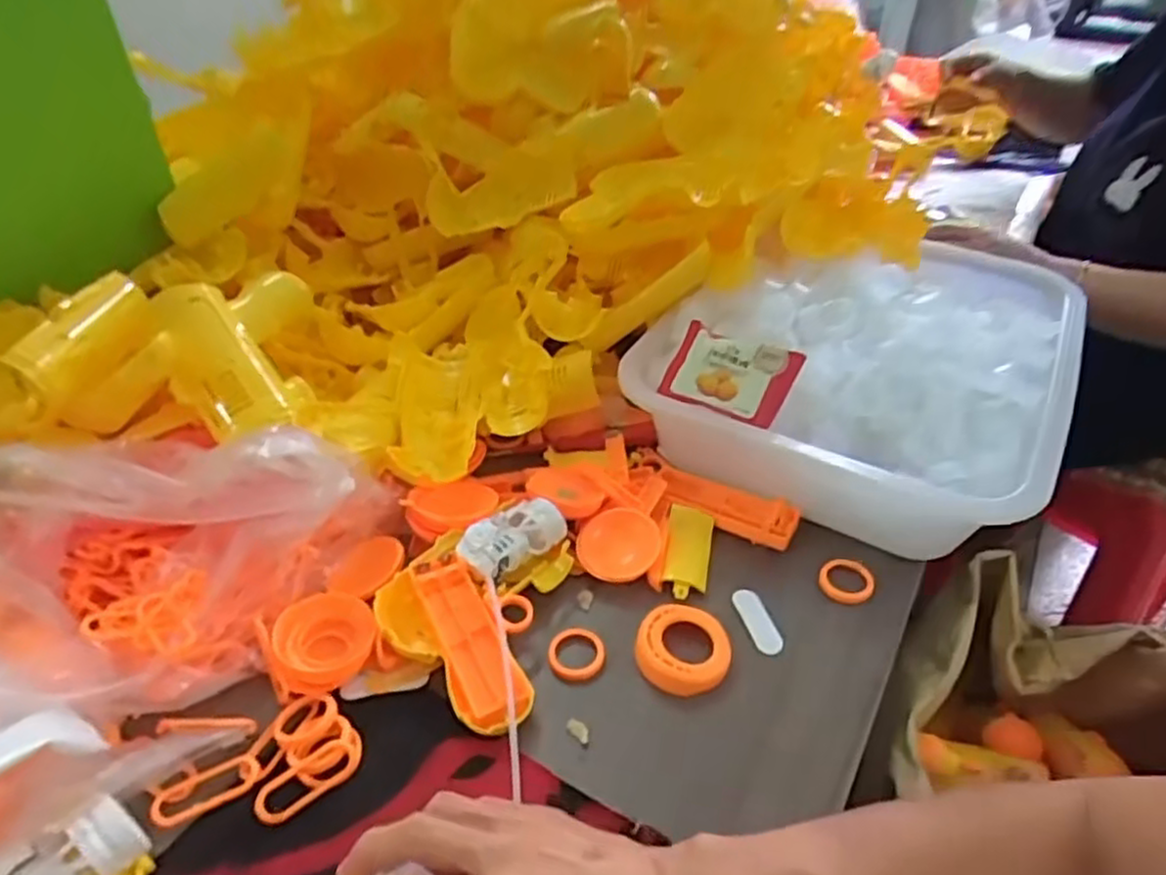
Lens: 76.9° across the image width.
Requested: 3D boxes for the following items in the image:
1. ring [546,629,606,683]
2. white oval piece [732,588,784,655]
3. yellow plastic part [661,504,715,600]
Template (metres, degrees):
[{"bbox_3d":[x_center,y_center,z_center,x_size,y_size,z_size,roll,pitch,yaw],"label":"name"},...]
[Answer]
[{"bbox_3d":[-0.004,0.134,0.456,0.035,0.007,0.035,0,39,0],"label":"ring"},{"bbox_3d":[0.114,0.120,0.481,0.016,0.005,0.050,-9,40,-11],"label":"white oval piece"},{"bbox_3d":[0.073,0.078,0.512,0.031,0.011,0.077,8,39,10],"label":"yellow plastic part"}]

